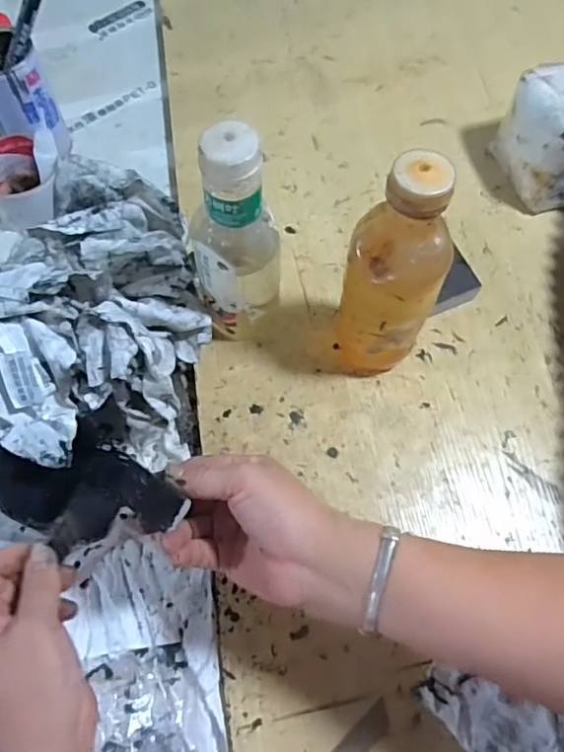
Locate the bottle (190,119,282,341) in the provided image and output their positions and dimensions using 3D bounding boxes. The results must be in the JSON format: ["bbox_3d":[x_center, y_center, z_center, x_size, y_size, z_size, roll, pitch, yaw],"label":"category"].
[{"bbox_3d":[-0.035,-0.099,0.448,0.069,0.207,0.062,-3,67,-2],"label":"bottle"}]

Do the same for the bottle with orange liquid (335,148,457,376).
[{"bbox_3d":[0.085,-0.070,0.436,0.071,0.212,0.077,29,70,11],"label":"bottle with orange liquid"}]

